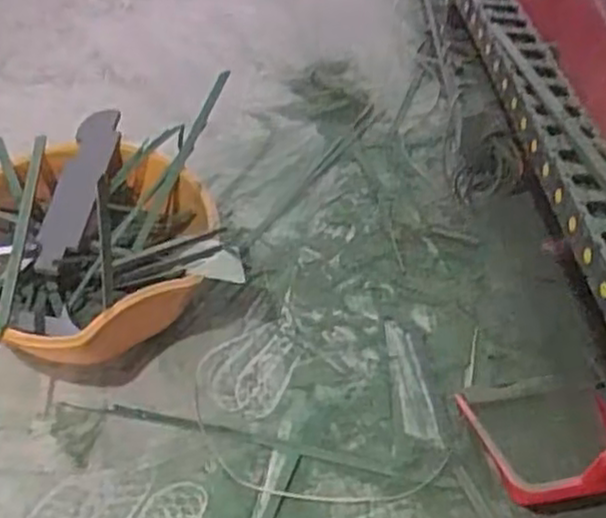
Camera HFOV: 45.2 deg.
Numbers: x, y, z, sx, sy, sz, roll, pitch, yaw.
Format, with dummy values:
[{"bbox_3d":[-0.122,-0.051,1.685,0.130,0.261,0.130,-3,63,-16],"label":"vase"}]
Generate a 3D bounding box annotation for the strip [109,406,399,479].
[{"bbox_3d":[-0.087,0.303,1.223,0.485,0.010,0.026,12,50,6],"label":"strip"}]

